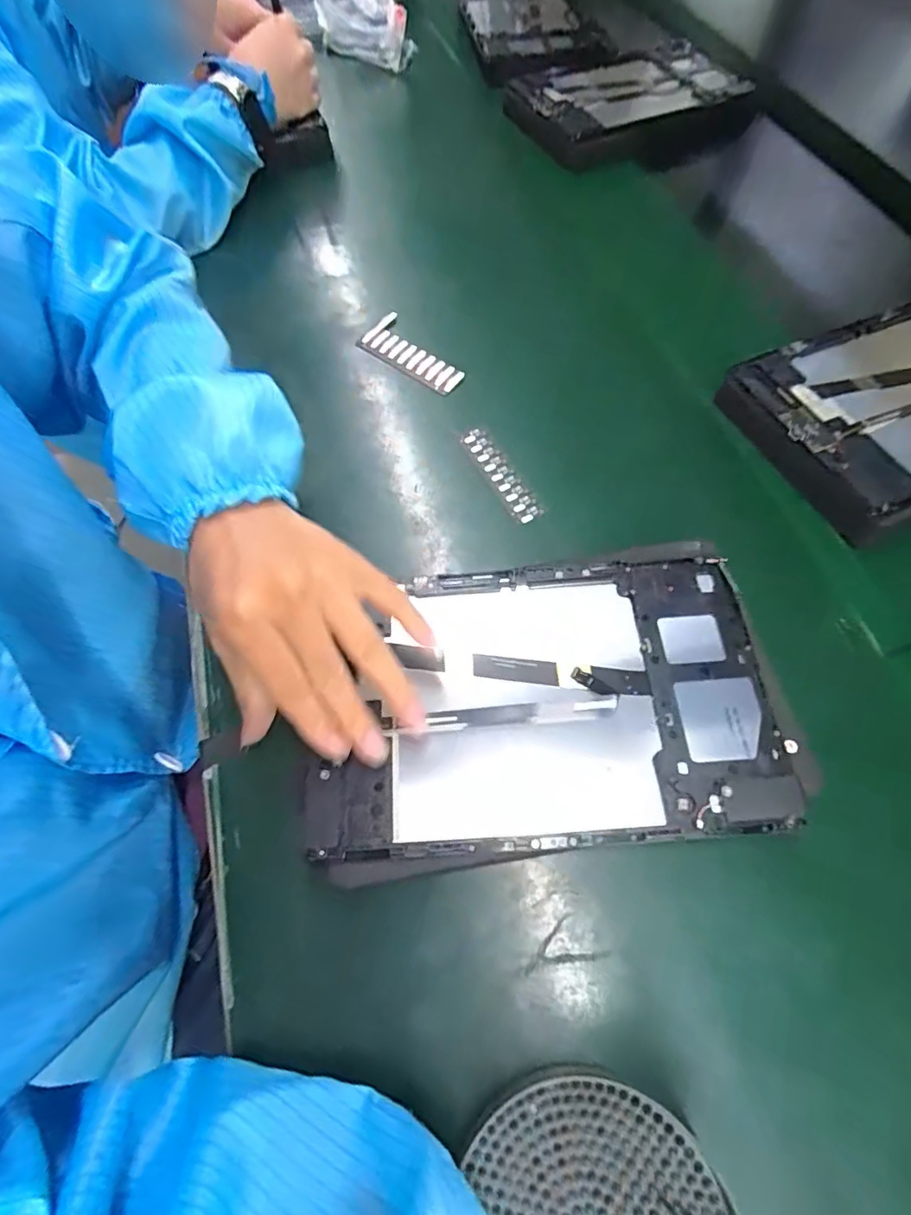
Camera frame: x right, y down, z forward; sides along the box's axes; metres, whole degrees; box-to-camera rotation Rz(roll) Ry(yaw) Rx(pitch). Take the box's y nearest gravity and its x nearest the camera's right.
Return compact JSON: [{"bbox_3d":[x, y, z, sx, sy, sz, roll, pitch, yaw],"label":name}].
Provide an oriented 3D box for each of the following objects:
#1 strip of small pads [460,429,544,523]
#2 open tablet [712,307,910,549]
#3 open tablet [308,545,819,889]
[{"bbox_3d":[0.032,-0.093,0.383,0.016,0.010,0.089,-26,65,-12],"label":"strip of small pads"},{"bbox_3d":[0.338,-0.152,0.391,0.241,0.021,0.155,-23,64,-10],"label":"open tablet"},{"bbox_3d":[0.046,0.047,0.289,0.235,0.017,0.150,-6,61,-1],"label":"open tablet"}]

